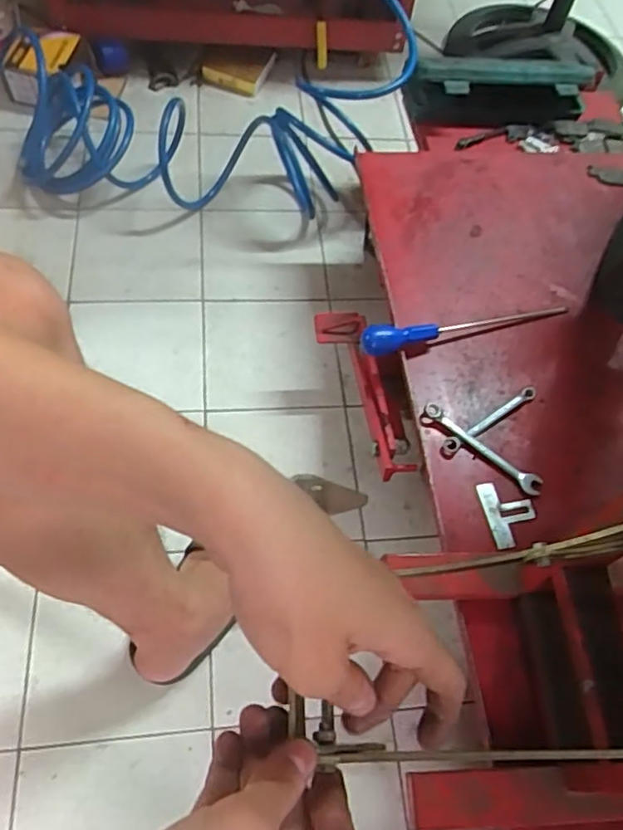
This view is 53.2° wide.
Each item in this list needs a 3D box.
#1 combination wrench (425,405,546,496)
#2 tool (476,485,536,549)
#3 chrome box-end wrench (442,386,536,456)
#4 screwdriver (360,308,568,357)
[{"bbox_3d":[0.181,0.034,0.665,0.144,0.013,0.022,37,64,14],"label":"combination wrench"},{"bbox_3d":[0.203,0.099,0.637,0.049,0.004,0.068,-15,69,-1],"label":"tool"},{"bbox_3d":[0.196,0.005,0.685,0.133,0.006,0.017,-30,68,-21],"label":"chrome box-end wrench"},{"bbox_3d":[0.184,-0.104,0.724,0.262,0.043,0.028,-12,61,-7],"label":"screwdriver"}]

